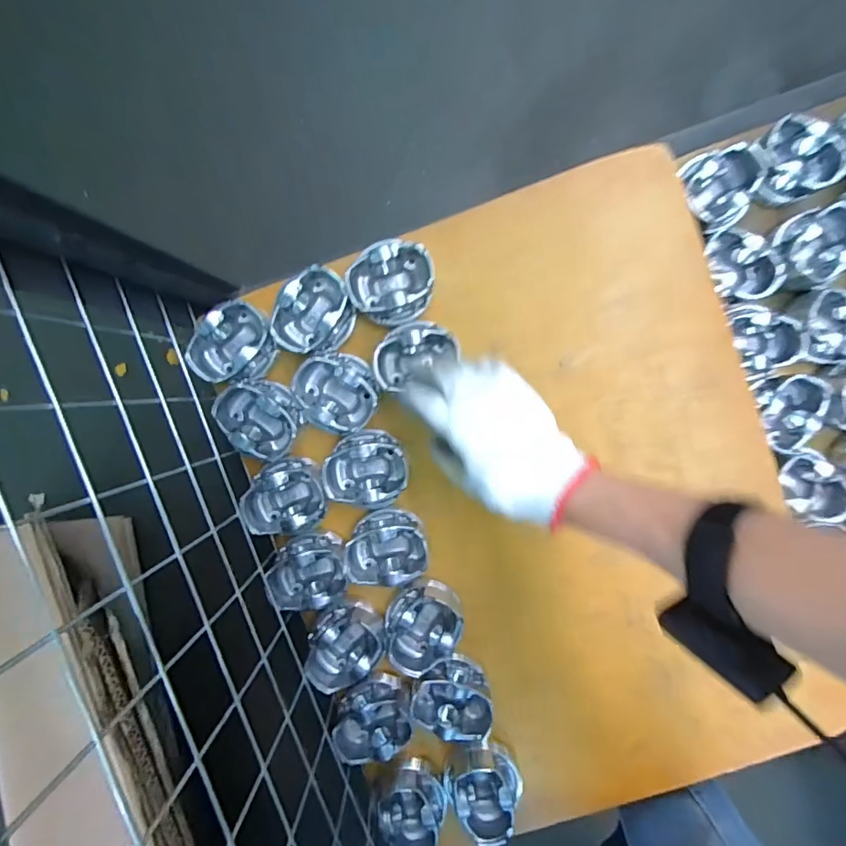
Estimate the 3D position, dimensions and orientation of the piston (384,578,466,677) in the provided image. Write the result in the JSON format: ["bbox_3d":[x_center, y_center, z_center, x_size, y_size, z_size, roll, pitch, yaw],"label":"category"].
[{"bbox_3d":[-0.001,0.208,0.540,0.075,0.067,0.079,17,95,-1],"label":"piston"}]

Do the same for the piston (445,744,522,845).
[{"bbox_3d":[0.064,0.387,0.542,0.076,0.053,0.075,-3,95,1],"label":"piston"}]

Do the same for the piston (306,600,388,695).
[{"bbox_3d":[-0.078,0.227,0.535,0.076,0.056,0.077,22,95,-1],"label":"piston"}]

